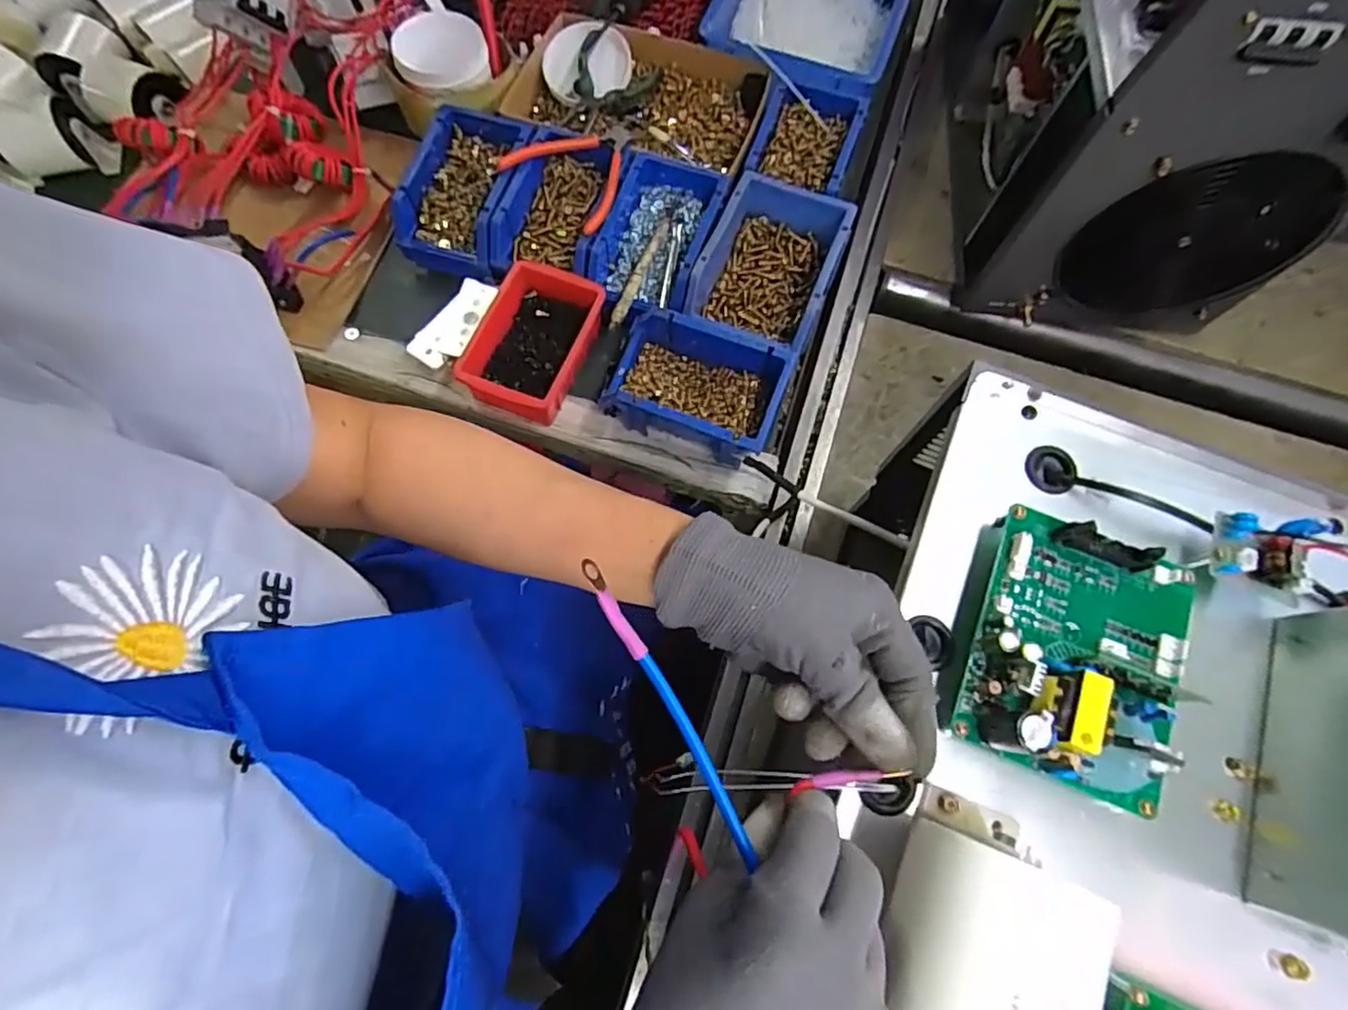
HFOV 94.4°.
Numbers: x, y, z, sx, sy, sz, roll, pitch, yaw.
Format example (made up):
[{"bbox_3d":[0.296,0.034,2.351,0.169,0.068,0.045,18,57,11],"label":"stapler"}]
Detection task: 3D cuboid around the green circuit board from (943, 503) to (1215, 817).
[{"bbox_3d":[0.204,0.071,0.306,0.099,0.046,0.125,24,73,7],"label":"green circuit board"}]

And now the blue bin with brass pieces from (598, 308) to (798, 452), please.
[{"bbox_3d":[0.020,-0.110,0.591,0.158,0.080,0.106,22,73,6],"label":"blue bin with brass pieces"}]

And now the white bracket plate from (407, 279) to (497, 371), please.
[{"bbox_3d":[-0.221,-0.186,0.633,0.055,0.010,0.104,27,74,19],"label":"white bracket plate"}]

